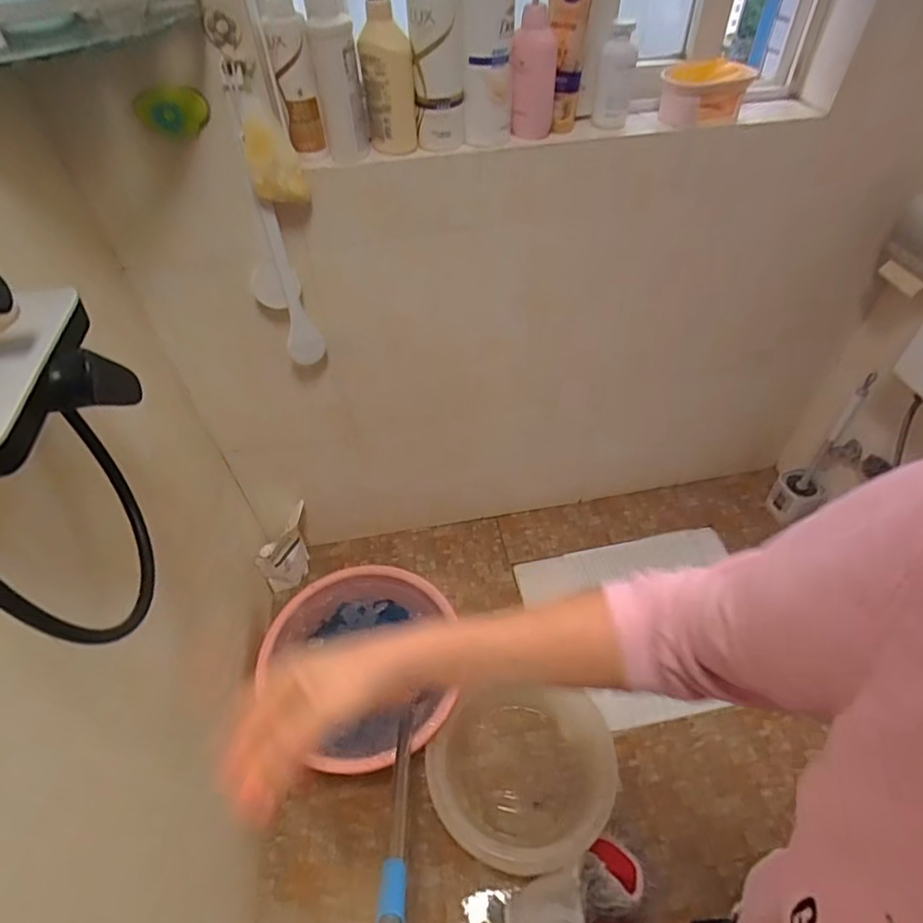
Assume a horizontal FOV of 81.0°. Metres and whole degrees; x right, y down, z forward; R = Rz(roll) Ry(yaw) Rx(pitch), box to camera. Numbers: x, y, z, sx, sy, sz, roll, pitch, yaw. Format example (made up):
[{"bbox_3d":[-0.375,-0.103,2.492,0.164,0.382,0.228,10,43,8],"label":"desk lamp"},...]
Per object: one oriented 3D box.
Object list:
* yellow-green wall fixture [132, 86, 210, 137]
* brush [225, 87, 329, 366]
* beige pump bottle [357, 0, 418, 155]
[{"bbox_3d":[-0.375,-0.451,0.697,0.092,0.058,0.018,-1,49,1],"label":"yellow-green wall fixture"},{"bbox_3d":[-0.291,-0.338,0.860,0.061,0.438,0.034,1,49,4],"label":"brush"},{"bbox_3d":[-0.101,-0.532,0.727,0.073,0.224,0.075,-8,49,-5],"label":"beige pump bottle"}]

